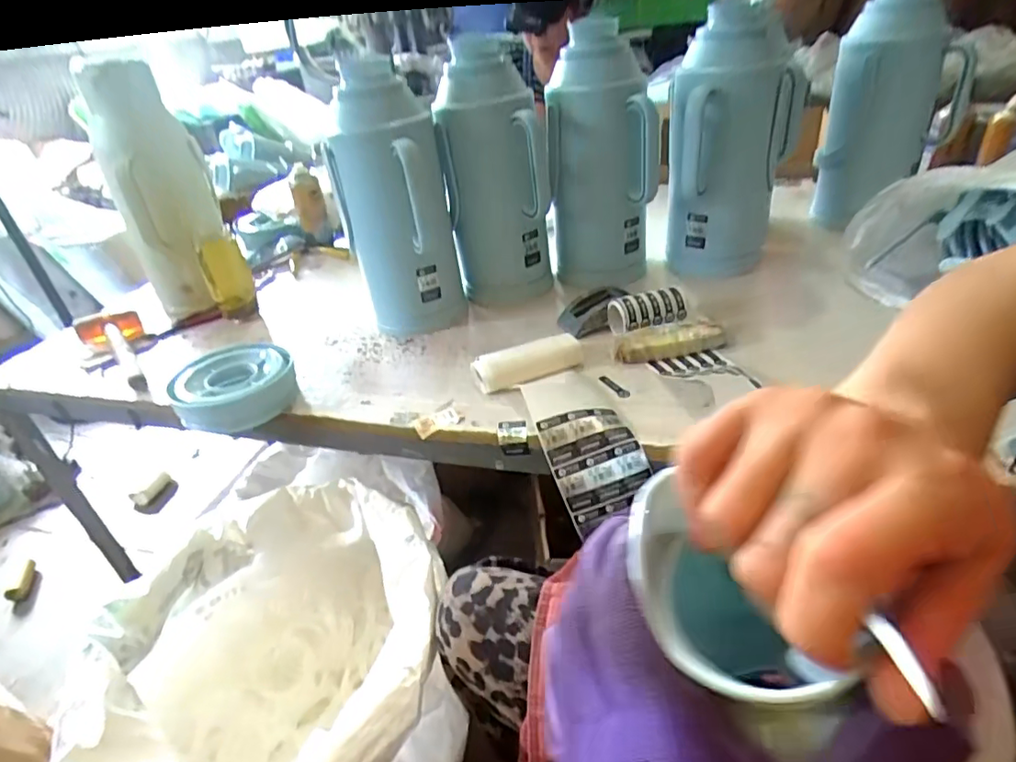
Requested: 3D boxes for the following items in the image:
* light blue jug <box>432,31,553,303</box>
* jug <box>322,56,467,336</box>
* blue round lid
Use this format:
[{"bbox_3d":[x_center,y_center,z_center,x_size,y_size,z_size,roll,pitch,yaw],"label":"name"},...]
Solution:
[{"bbox_3d":[-0.016,-0.296,0.845,0.143,0.360,0.160,-8,34,-1],"label":"light blue jug"},{"bbox_3d":[-0.164,-0.256,0.835,0.152,0.348,0.171,-14,34,-9],"label":"jug"},{"bbox_3d":[-0.355,0.004,0.749,0.142,0.061,0.117,-13,34,-8],"label":"blue round lid"}]

